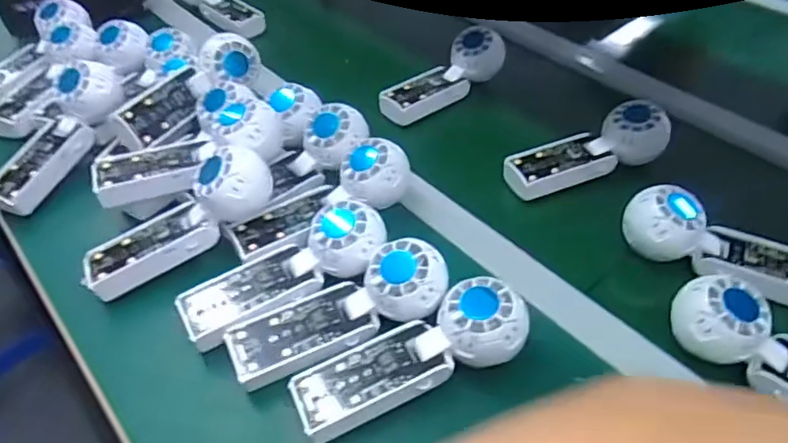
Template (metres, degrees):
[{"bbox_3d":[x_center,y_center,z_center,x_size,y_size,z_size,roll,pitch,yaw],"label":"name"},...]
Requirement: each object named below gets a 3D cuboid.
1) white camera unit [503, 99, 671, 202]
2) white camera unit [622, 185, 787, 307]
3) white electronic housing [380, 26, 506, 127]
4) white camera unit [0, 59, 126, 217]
[{"bbox_3d":[0.191,-0.073,0.572,0.166,0.050,0.053,-16,49,-14],"label":"white camera unit"},{"bbox_3d":[0.283,0.019,0.480,0.172,0.047,0.059,17,49,16],"label":"white camera unit"},{"bbox_3d":[0.055,-0.174,0.670,0.169,0.055,0.057,-31,54,-25],"label":"white electronic housing"},{"bbox_3d":[-0.339,-0.087,0.578,0.053,0.050,0.170,22,74,20],"label":"white camera unit"}]

